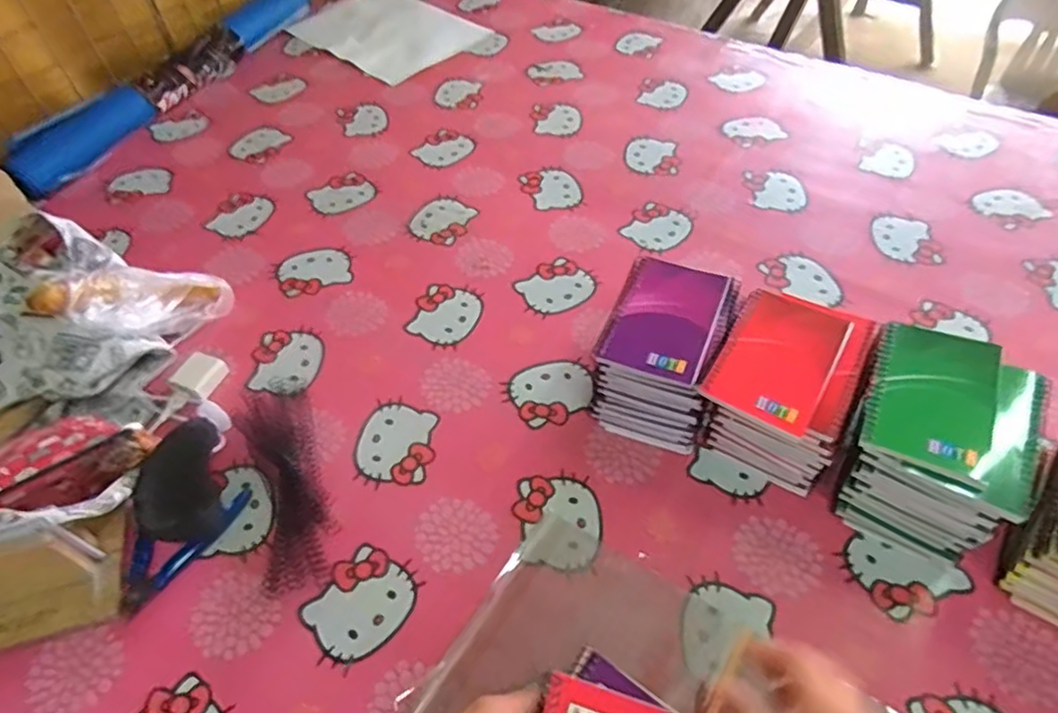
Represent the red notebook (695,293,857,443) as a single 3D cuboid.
[{"bbox_3d":[0.199,0.000,0.518,0.083,0.012,0.126,27,57,21],"label":"red notebook"}]

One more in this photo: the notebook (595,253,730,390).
[{"bbox_3d":[0.118,-0.038,0.553,0.084,0.013,0.131,18,54,16],"label":"notebook"}]

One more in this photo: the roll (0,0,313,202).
[{"bbox_3d":[-0.522,-0.434,0.982,0.075,0.055,0.594,18,54,16],"label":"roll"}]

